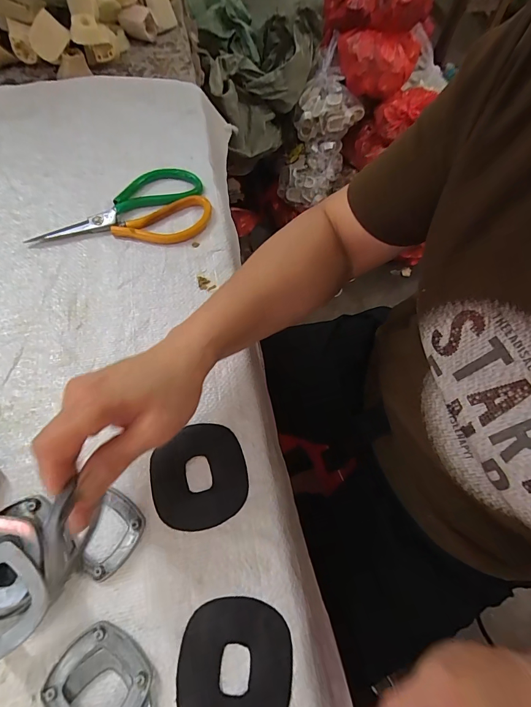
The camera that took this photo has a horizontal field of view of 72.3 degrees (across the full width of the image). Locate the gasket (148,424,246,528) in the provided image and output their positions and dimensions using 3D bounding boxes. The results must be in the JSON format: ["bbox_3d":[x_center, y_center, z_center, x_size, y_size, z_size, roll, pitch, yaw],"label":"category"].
[{"bbox_3d":[-0.055,0.100,0.301,0.076,0.004,0.079,-12,67,-8],"label":"gasket"}]

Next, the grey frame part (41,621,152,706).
[{"bbox_3d":[-0.111,0.226,0.238,0.069,0.012,0.067,43,71,15],"label":"grey frame part"}]

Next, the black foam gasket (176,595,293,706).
[{"bbox_3d":[-0.021,0.217,0.250,0.076,0.004,0.081,0,66,-3],"label":"black foam gasket"}]

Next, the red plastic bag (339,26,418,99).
[{"bbox_3d":[0.316,-0.813,1.012,0.222,0.105,0.132,5,65,-2],"label":"red plastic bag"}]

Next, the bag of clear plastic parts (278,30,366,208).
[{"bbox_3d":[0.176,-0.675,1.104,0.199,0.439,0.120,15,24,4],"label":"bag of clear plastic parts"}]

